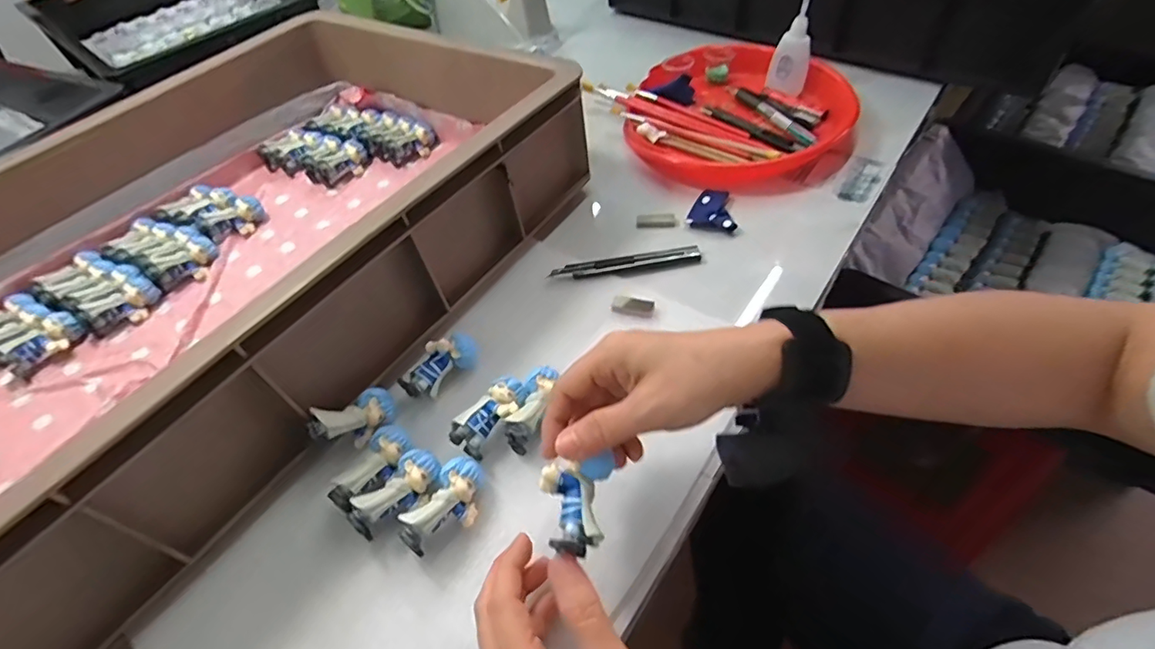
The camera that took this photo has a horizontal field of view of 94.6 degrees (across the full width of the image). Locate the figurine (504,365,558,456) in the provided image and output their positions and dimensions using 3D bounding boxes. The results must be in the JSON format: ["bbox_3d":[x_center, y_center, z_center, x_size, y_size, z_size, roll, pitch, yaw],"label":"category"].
[{"bbox_3d":[-0.033,0.060,0.380,0.022,0.027,0.062,10,53,14],"label":"figurine"}]

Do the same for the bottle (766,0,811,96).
[{"bbox_3d":[0.243,-0.321,0.598,0.042,0.106,0.044,10,53,14],"label":"bottle"}]

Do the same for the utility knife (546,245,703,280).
[{"bbox_3d":[0.044,-0.054,0.477,0.135,0.005,0.020,-10,51,-2],"label":"utility knife"}]

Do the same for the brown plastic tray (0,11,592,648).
[{"bbox_3d":[-0.341,-0.088,0.468,0.466,0.119,0.563,26,58,24],"label":"brown plastic tray"}]

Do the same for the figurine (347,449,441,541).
[{"bbox_3d":[-0.117,0.110,0.347,0.023,0.029,0.061,31,61,27],"label":"figurine"}]

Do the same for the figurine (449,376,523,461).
[{"bbox_3d":[-0.060,0.066,0.378,0.028,0.027,0.059,30,60,26],"label":"figurine"}]

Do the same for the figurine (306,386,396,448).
[{"bbox_3d":[-0.158,0.068,0.379,0.023,0.030,0.062,36,30,29],"label":"figurine"}]

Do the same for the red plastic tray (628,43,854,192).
[{"bbox_3d":[0.179,-0.237,0.594,0.235,0.039,0.238,2,52,8],"label":"red plastic tray"}]

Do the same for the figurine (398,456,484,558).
[{"bbox_3d":[-0.083,0.117,0.339,0.029,0.030,0.062,23,57,23],"label":"figurine"}]

